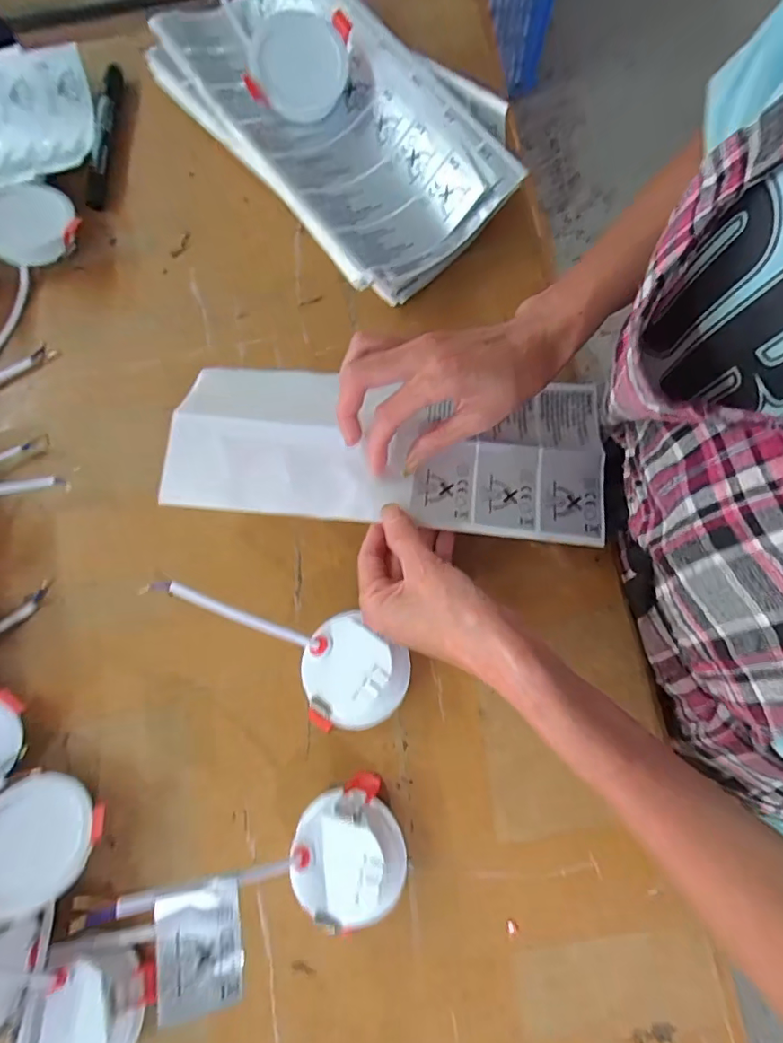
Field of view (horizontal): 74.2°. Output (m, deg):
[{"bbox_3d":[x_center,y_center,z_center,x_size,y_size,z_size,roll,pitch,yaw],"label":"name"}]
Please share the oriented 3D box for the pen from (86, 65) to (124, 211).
[{"bbox_3d":[-0.246,-0.332,0.442,0.013,0.012,0.141,0,78,3],"label":"pen"}]

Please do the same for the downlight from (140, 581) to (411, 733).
[{"bbox_3d":[-0.061,0.073,0.338,0.156,0.054,0.066,37,83,10],"label":"downlight"}]

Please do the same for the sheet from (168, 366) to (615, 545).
[{"bbox_3d":[-0.003,-0.054,0.363,0.289,0.035,0.117,5,79,2],"label":"sheet"}]

